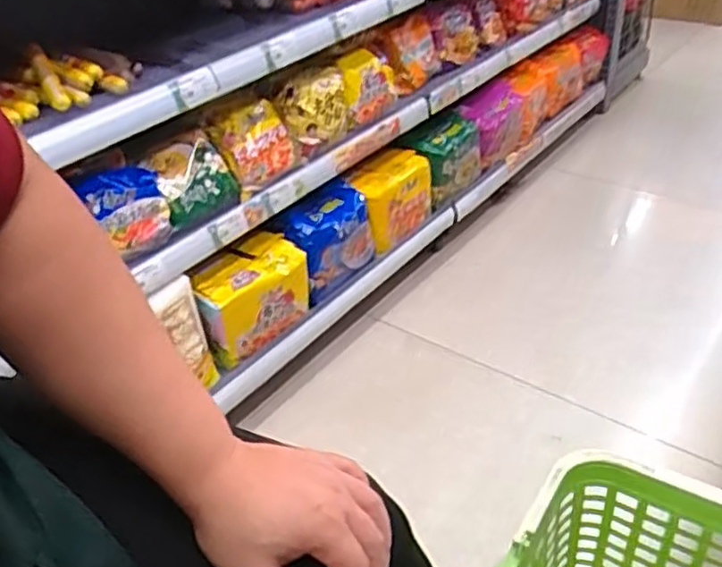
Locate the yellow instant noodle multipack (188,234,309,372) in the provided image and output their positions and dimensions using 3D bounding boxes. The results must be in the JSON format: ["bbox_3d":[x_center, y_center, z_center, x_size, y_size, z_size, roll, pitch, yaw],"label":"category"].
[{"bbox_3d":[-0.182,0.028,1.146,0.101,0.138,0.201,21,43,31],"label":"yellow instant noodle multipack"}]

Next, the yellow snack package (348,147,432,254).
[{"bbox_3d":[0.064,-0.171,1.387,0.066,0.179,0.201,20,43,30],"label":"yellow snack package"}]

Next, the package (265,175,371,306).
[{"bbox_3d":[-0.057,-0.078,1.264,0.087,0.158,0.198,27,46,36],"label":"package"}]

